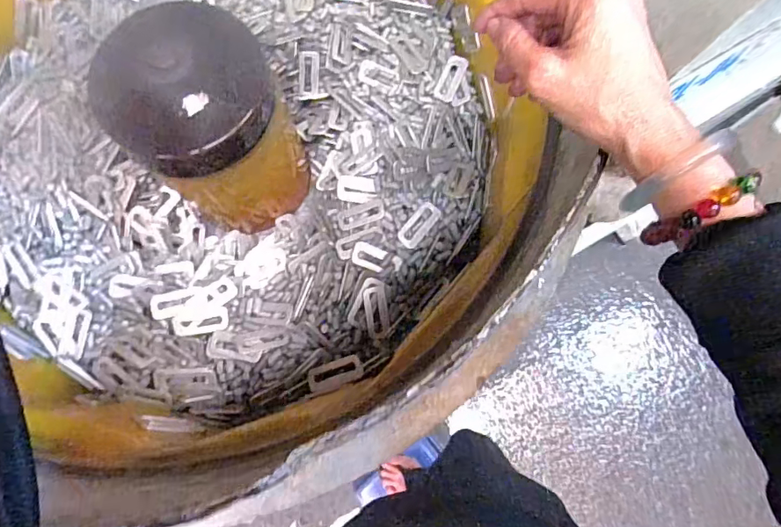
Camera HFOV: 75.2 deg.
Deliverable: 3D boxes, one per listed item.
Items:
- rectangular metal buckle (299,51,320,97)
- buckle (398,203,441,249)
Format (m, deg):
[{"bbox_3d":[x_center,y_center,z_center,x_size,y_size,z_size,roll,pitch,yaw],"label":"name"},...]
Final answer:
[{"bbox_3d":[-0.109,-0.253,0.677,0.027,0.007,0.056,5,121,-7],"label":"rectangular metal buckle"},{"bbox_3d":[0.034,-0.045,0.598,0.026,0.006,0.060,39,81,7],"label":"buckle"}]

